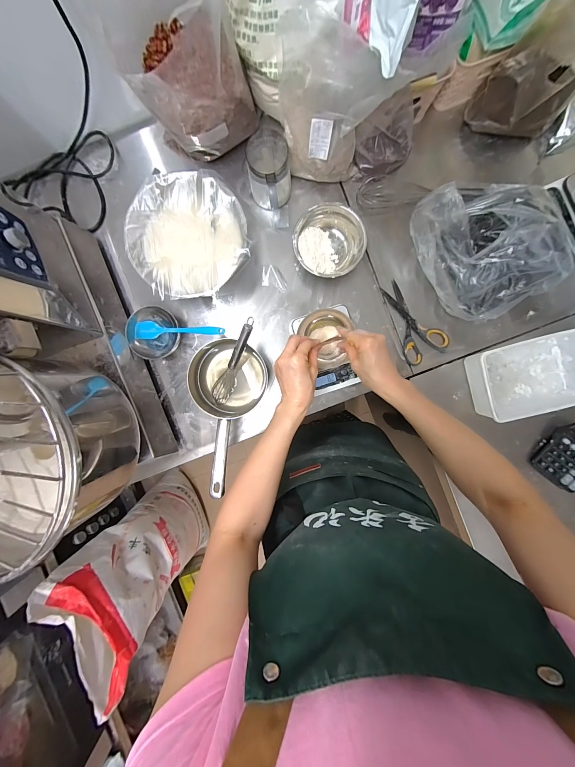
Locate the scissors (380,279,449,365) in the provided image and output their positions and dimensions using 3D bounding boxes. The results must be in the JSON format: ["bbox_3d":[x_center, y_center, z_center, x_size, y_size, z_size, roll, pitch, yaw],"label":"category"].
[{"bbox_3d":[0.280,-0.142,0.609,0.097,0.009,0.184,-25,91,2],"label":"scissors"}]

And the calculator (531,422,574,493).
[{"bbox_3d":[0.632,0.157,0.599,0.118,0.039,0.144,36,92,0],"label":"calculator"}]

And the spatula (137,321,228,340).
[{"bbox_3d":[-0.229,-0.116,0.576,0.186,0.029,0.037,-2,92,1],"label":"spatula"}]

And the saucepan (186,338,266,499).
[{"bbox_3d":[-0.135,0.060,0.585,0.152,0.103,0.308,11,92,1],"label":"saucepan"}]

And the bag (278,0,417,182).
[{"bbox_3d":[0.082,-0.479,0.479,0.191,0.222,0.101,13,92,1],"label":"bag"}]

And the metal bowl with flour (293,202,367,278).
[{"bbox_3d":[0.087,-0.296,0.588,0.141,0.055,0.143,0,92,1],"label":"metal bowl with flour"}]

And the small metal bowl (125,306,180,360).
[{"bbox_3d":[-0.288,-0.111,0.605,0.108,0.055,0.103,0,92,1],"label":"small metal bowl"}]

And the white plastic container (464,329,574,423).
[{"bbox_3d":[0.509,-0.014,0.581,0.214,0.079,0.150,-16,91,2],"label":"white plastic container"}]

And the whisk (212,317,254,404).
[{"bbox_3d":[-0.109,-0.044,0.561,0.037,0.036,0.206,30,123,0],"label":"whisk"}]

